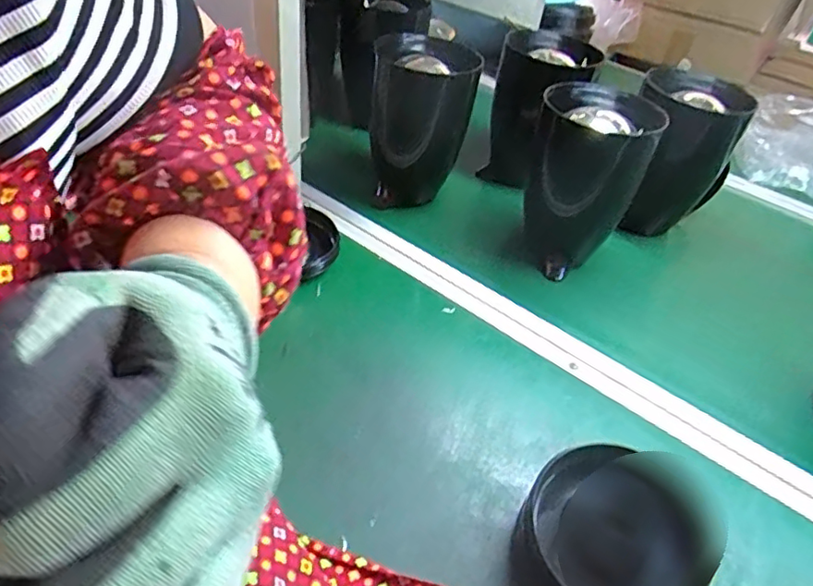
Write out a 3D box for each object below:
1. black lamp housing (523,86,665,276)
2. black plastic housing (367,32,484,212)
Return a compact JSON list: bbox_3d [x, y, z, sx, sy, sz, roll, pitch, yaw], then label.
[{"bbox_3d":[0.197,-0.121,0.665,0.120,0.198,0.133,19,41,11],"label":"black lamp housing"},{"bbox_3d":[0.016,-0.212,0.722,0.116,0.181,0.101,7,40,-3],"label":"black plastic housing"}]

